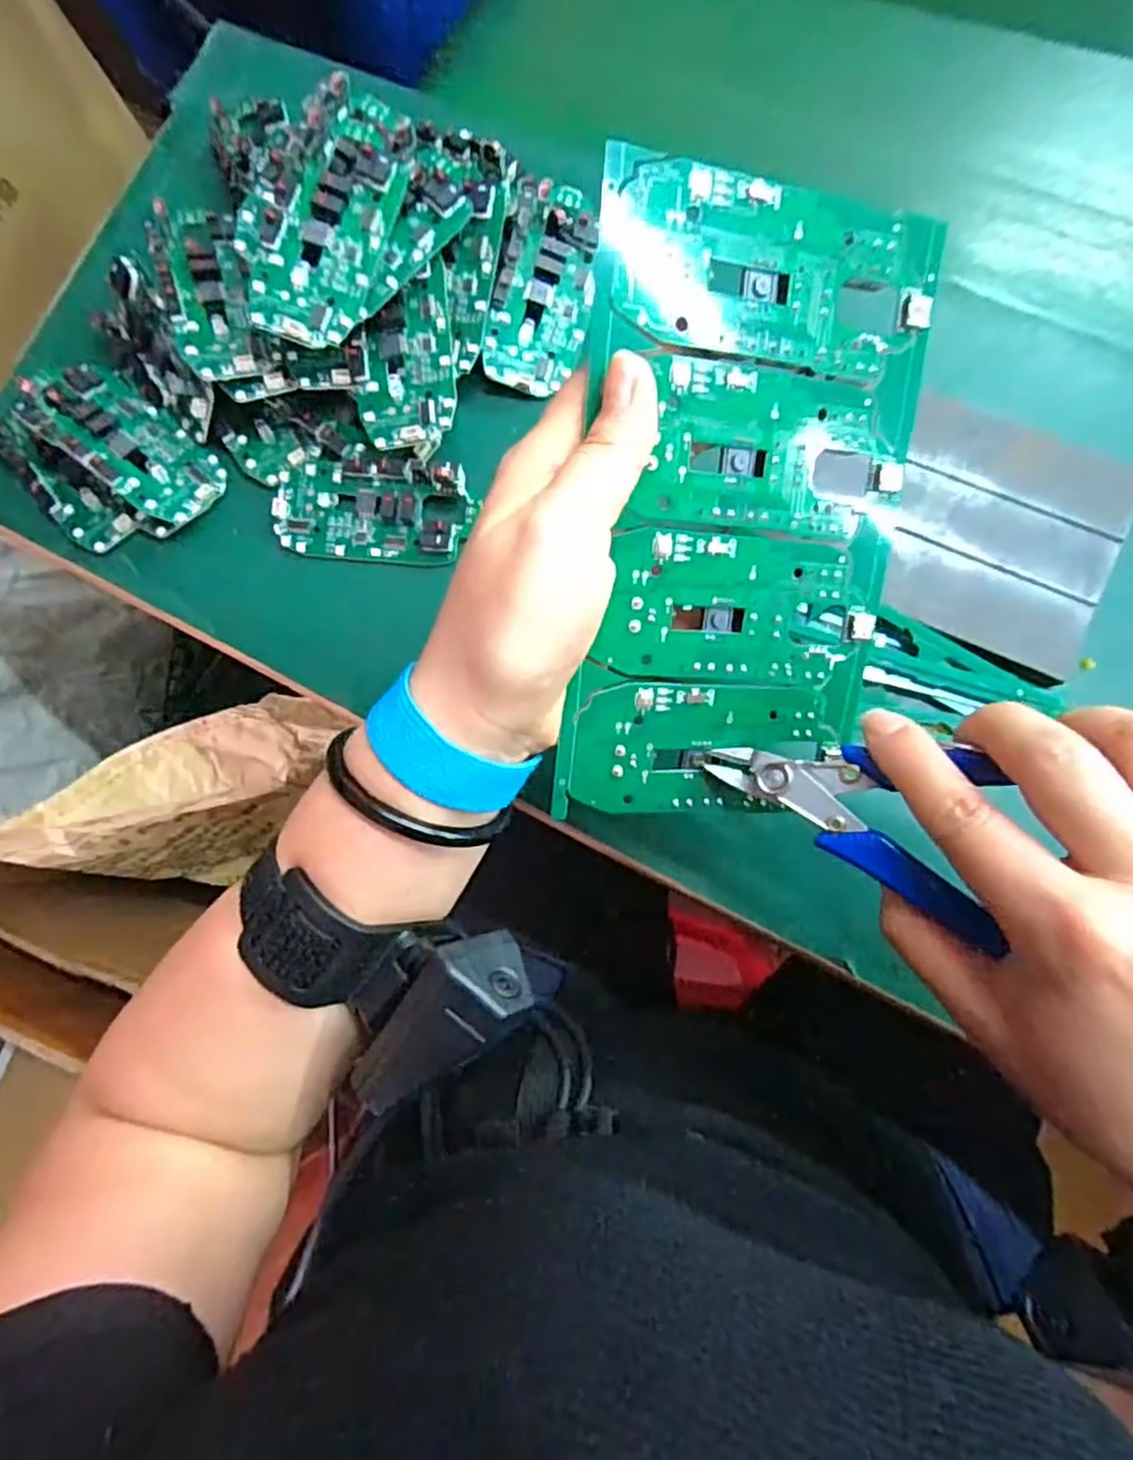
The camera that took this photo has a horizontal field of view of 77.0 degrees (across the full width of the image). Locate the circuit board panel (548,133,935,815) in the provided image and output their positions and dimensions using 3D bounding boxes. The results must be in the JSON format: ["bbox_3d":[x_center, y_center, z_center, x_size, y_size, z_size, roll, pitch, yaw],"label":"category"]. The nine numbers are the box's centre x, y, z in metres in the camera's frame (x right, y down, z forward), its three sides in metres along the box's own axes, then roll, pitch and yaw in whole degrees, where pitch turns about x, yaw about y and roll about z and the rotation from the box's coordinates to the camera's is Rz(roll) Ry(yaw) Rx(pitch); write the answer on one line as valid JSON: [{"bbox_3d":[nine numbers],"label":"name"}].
[{"bbox_3d":[0.055,-0.064,0.225,0.106,0.004,0.187,0,106,-15],"label":"circuit board panel"}]

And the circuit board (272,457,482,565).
[{"bbox_3d":[-0.092,-0.103,0.332,0.090,0.006,0.047,6,87,8],"label":"circuit board"}]

